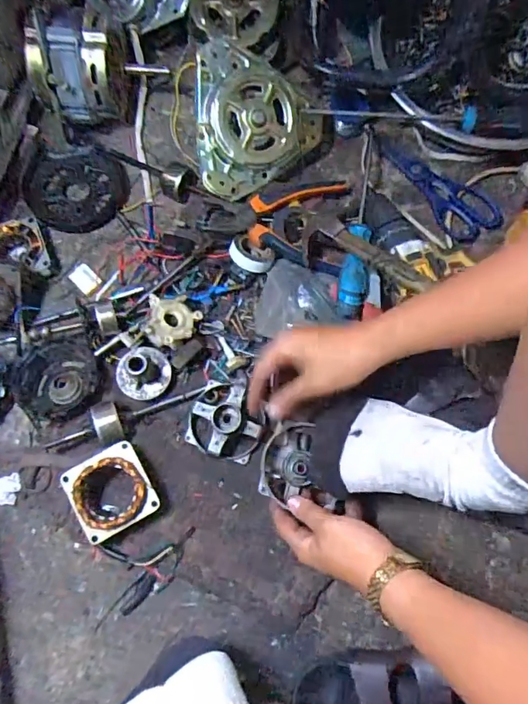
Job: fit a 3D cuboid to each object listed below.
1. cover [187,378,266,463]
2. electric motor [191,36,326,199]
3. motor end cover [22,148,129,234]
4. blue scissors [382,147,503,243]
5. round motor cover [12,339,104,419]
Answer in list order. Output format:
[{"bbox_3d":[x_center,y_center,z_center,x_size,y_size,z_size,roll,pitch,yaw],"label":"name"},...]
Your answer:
[{"bbox_3d":[-0.038,0.070,0.526,0.078,0.040,0.083,22,73,7],"label":"cover"},{"bbox_3d":[-0.028,-0.278,0.600,0.150,0.163,0.072,-36,32,17],"label":"electric motor"},{"bbox_3d":[-0.241,-0.210,0.640,0.122,0.019,0.112,-11,72,-4],"label":"motor end cover"},{"bbox_3d":[0.231,-0.214,0.649,0.069,0.020,0.167,-36,75,-11],"label":"blue scissors"},{"bbox_3d":[-0.232,0.030,0.551,0.092,0.018,0.089,0,71,0],"label":"round motor cover"}]

